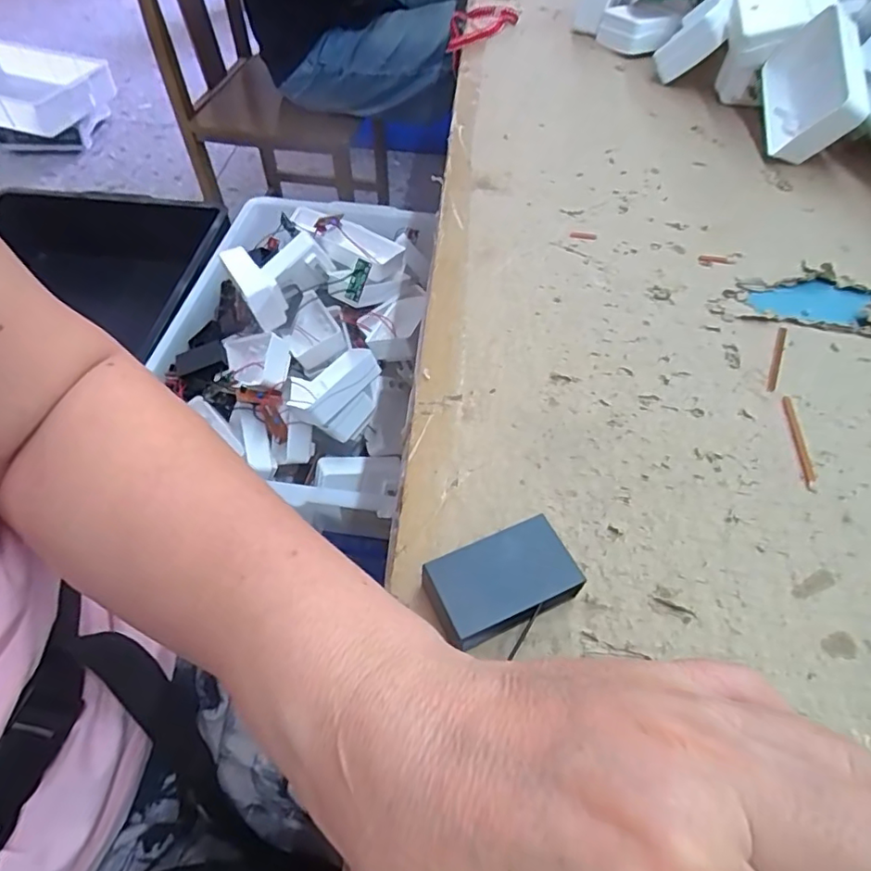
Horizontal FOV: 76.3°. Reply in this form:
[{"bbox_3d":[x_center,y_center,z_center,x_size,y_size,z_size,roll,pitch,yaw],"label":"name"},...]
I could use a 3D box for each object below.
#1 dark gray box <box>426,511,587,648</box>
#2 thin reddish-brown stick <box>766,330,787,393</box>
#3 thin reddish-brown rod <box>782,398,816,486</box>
[{"bbox_3d":[0.022,0.053,0.193,0.049,0.019,0.031,-19,56,-15],"label":"dark gray box"},{"bbox_3d":[0.170,-0.039,0.275,0.004,0.004,0.048,23,56,15],"label":"thin reddish-brown stick"},{"bbox_3d":[0.162,0.001,0.247,0.005,0.004,0.048,8,53,4],"label":"thin reddish-brown rod"}]

